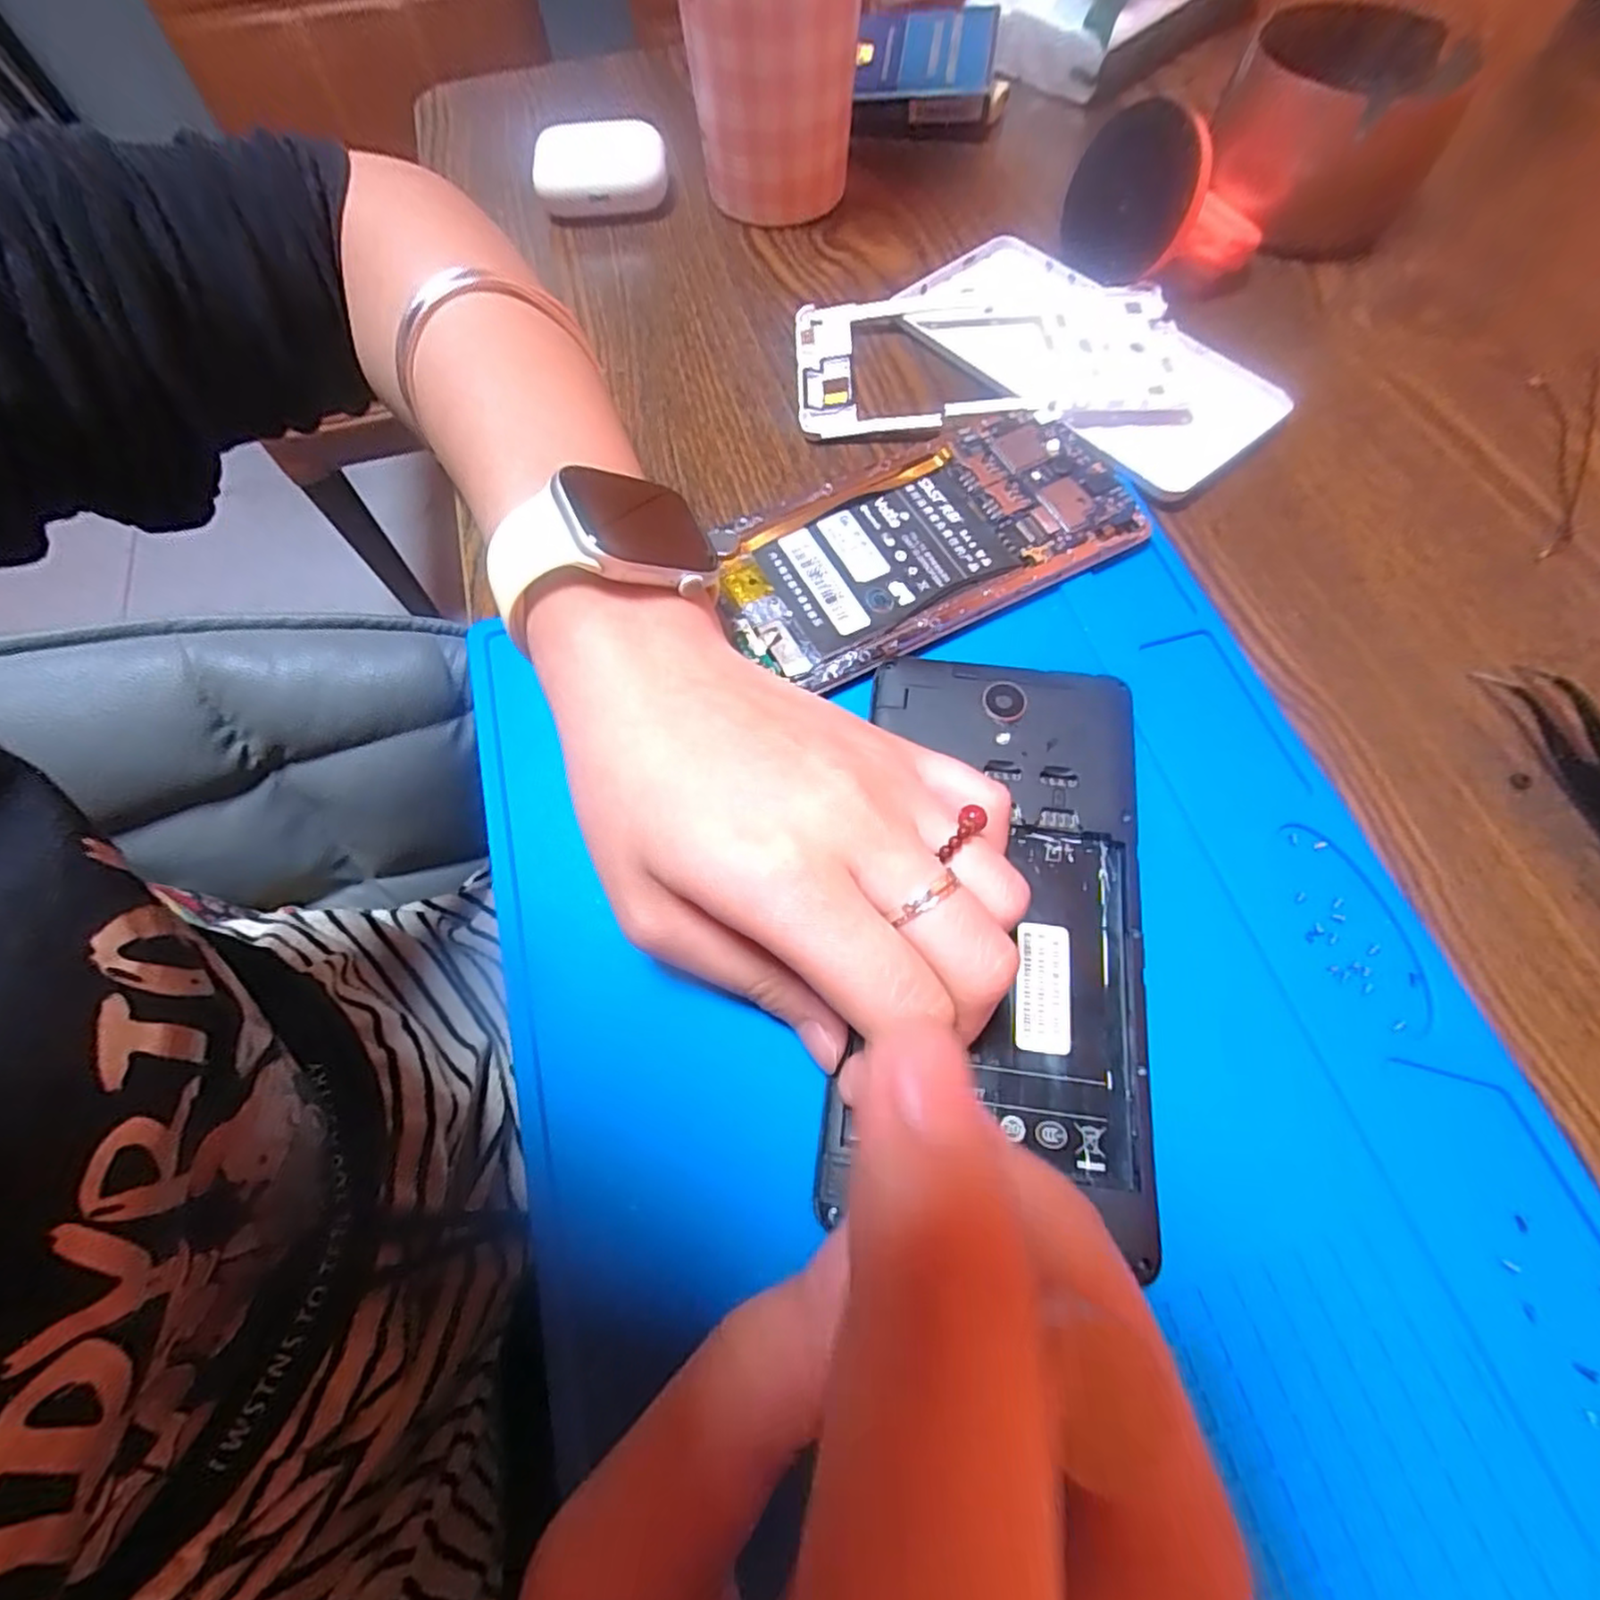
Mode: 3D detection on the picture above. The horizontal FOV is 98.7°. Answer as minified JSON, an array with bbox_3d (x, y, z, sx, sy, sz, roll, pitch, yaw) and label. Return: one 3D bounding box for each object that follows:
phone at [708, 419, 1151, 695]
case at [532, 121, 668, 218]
[{"bbox_3d":[0.039,-0.085,0.226,0.133,0.012,0.070,-27,69,-11],"label":"phone"},{"bbox_3d":[-0.092,-0.282,0.310,0.063,0.022,0.034,7,67,3],"label":"case"}]

